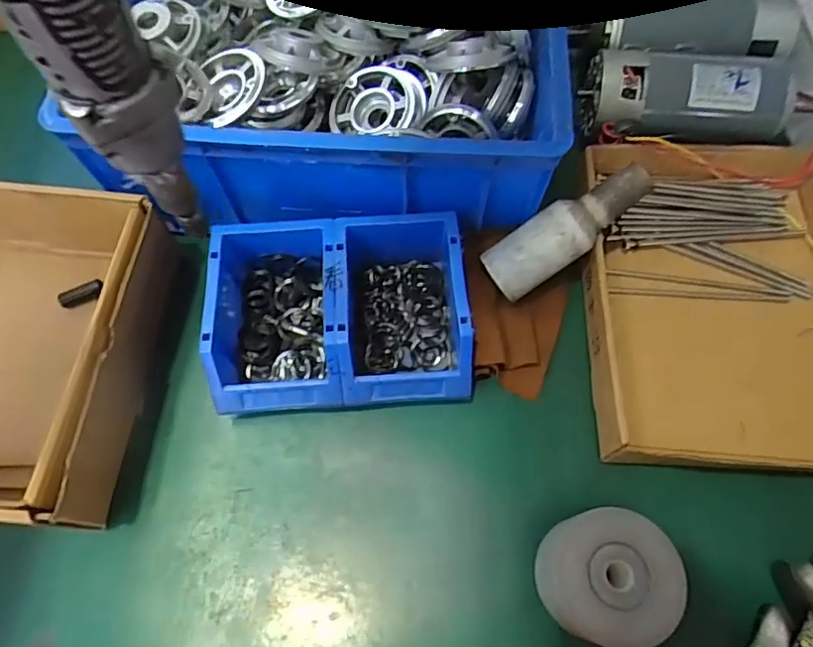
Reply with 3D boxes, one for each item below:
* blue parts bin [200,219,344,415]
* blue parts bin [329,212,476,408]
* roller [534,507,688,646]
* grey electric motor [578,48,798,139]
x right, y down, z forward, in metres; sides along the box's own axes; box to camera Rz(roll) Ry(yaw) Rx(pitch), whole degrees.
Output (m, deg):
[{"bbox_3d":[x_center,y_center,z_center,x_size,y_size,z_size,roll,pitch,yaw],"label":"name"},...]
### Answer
[{"bbox_3d":[-0.110,-0.007,0.493,0.108,0.072,0.161,-5,66,-2],"label":"blue parts bin"},{"bbox_3d":[-0.006,-0.015,0.500,0.112,0.079,0.169,-4,66,-1],"label":"blue parts bin"},{"bbox_3d":[0.143,0.185,0.412,0.084,0.071,0.085,0,66,0],"label":"roller"},{"bbox_3d":[0.269,-0.226,0.546,0.181,0.064,0.092,1,66,1],"label":"grey electric motor"}]

